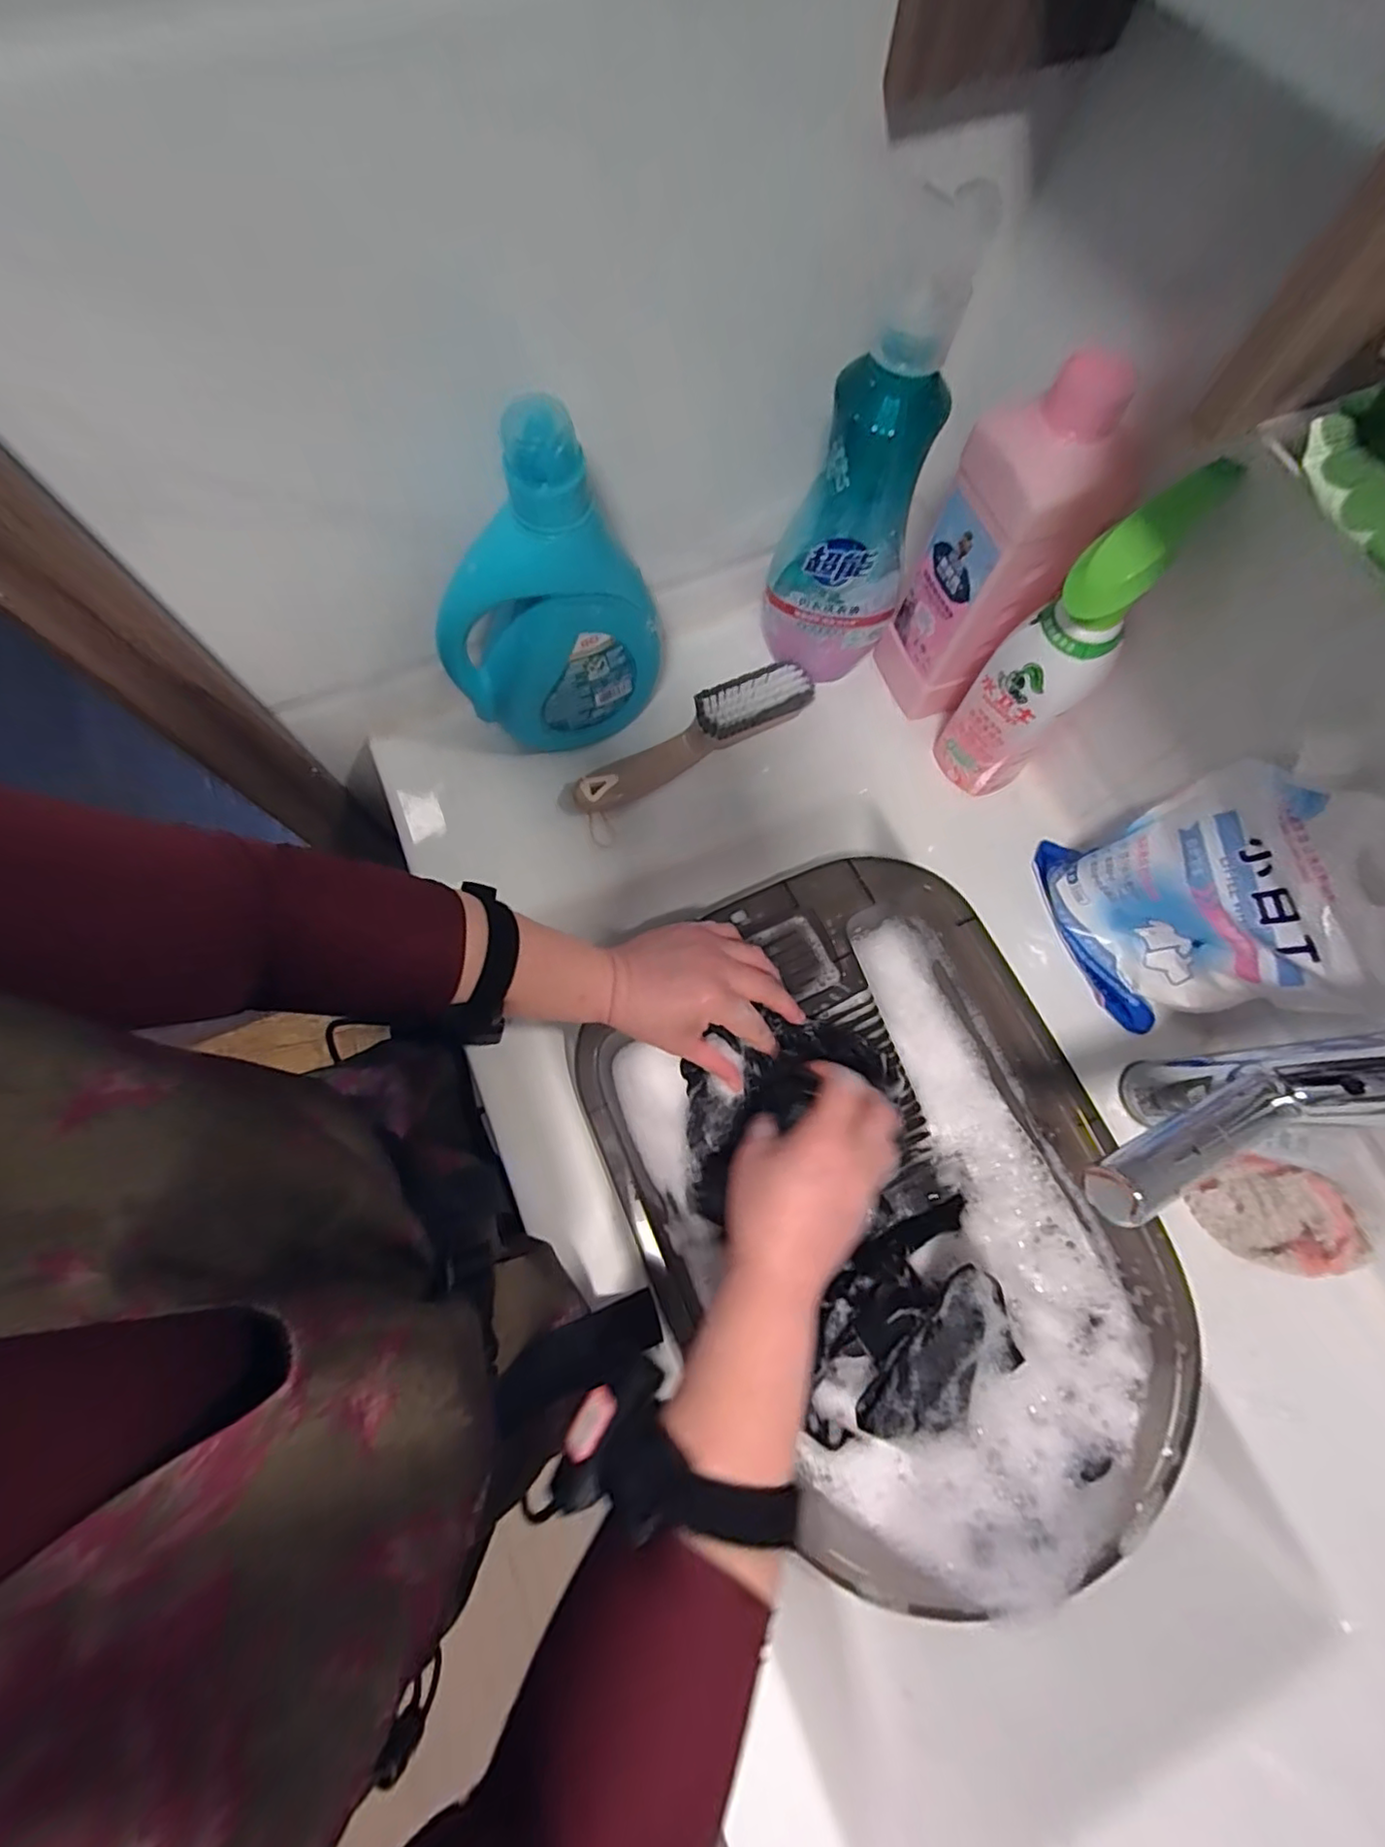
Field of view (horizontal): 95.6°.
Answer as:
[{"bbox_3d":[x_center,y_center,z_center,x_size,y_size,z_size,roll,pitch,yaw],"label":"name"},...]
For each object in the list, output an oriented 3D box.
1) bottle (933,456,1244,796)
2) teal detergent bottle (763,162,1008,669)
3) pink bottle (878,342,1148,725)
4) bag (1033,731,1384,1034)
[{"bbox_3d":[0.232,-0.163,0.413,0.067,0.230,0.063,42,76,11],"label":"bottle"},{"bbox_3d":[0.108,-0.277,0.420,0.090,0.265,0.056,-13,73,-5],"label":"teal detergent bottle"},{"bbox_3d":[0.201,-0.242,0.431,0.075,0.221,0.082,-16,73,-6],"label":"pink bottle"},{"bbox_3d":[0.328,-0.006,0.389,0.071,0.183,0.183,-24,74,-8],"label":"bag"}]

